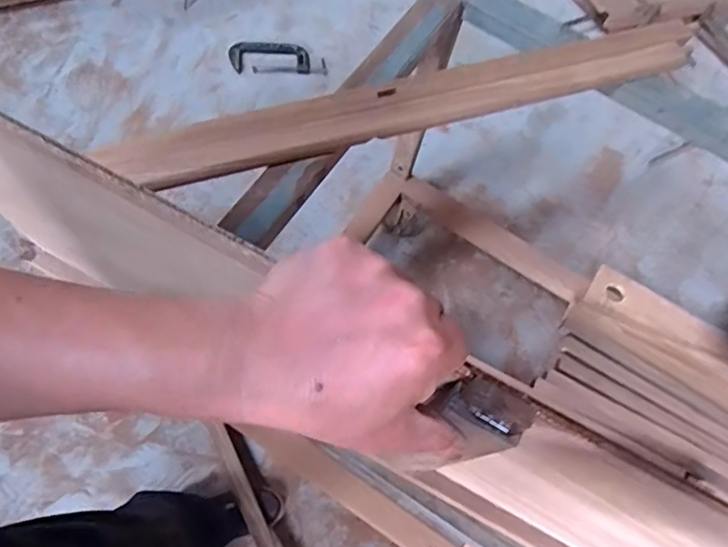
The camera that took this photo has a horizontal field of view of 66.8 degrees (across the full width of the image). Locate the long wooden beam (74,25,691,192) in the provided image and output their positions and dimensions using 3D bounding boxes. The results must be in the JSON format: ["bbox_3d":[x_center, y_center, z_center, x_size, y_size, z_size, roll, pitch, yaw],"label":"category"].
[{"bbox_3d":[0.086,-0.234,0.733,0.805,0.024,0.075,-17,79,-13],"label":"long wooden beam"}]

